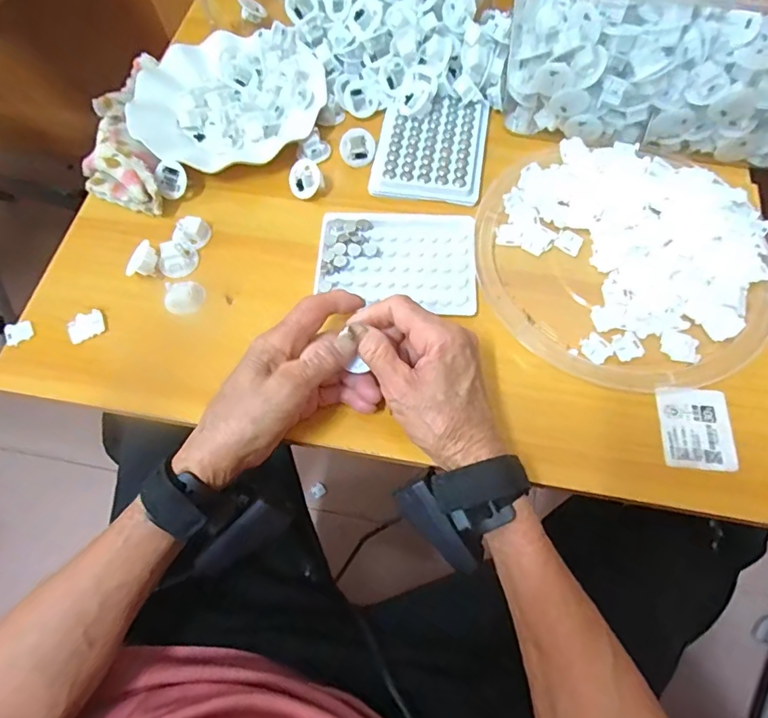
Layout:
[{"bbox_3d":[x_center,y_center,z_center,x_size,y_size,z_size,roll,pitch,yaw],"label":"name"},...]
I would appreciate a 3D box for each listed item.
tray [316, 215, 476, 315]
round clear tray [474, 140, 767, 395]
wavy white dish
[{"bbox_3d":[0.012,-0.086,0.416,0.132,0.013,0.093,4,66,4],"label":"tray"},{"bbox_3d":[0.192,-0.083,0.398,0.205,0.028,0.230,-35,69,-12],"label":"round clear tray"},{"bbox_3d":[-0.150,-0.254,0.475,0.185,0.034,0.166,-27,68,-9],"label":"wavy white dish"}]

